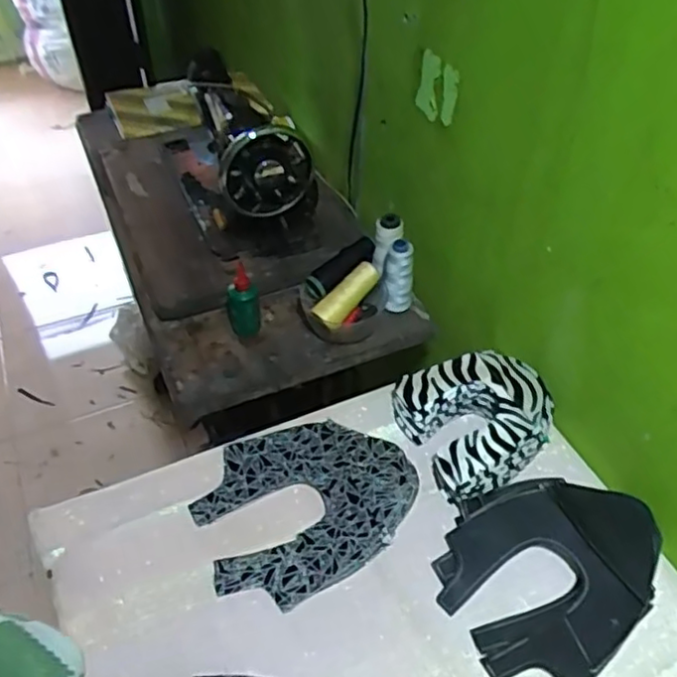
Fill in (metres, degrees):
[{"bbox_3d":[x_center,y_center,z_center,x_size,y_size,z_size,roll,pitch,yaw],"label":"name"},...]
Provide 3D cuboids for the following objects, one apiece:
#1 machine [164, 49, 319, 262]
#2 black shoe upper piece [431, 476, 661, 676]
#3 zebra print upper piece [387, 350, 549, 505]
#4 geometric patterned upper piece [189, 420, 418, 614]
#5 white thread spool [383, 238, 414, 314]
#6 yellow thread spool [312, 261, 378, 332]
[{"bbox_3d":[-0.178,-0.316,1.104,0.164,0.235,0.380,-16,48,-16],"label":"machine"},{"bbox_3d":[0.221,0.235,0.696,0.233,0.032,0.190,-30,53,-27],"label":"black shoe upper piece"},{"bbox_3d":[0.172,0.093,0.800,0.169,0.062,0.163,-17,48,-17],"label":"zebra print upper piece"},{"bbox_3d":[-0.032,0.182,0.743,0.238,0.044,0.184,-17,48,-17],"label":"geometric patterned upper piece"},{"bbox_3d":[0.086,-0.091,0.962,0.044,0.111,0.044,5,46,4],"label":"white thread spool"},{"bbox_3d":[0.012,-0.062,0.941,0.038,0.034,0.114,34,69,28],"label":"yellow thread spool"}]

